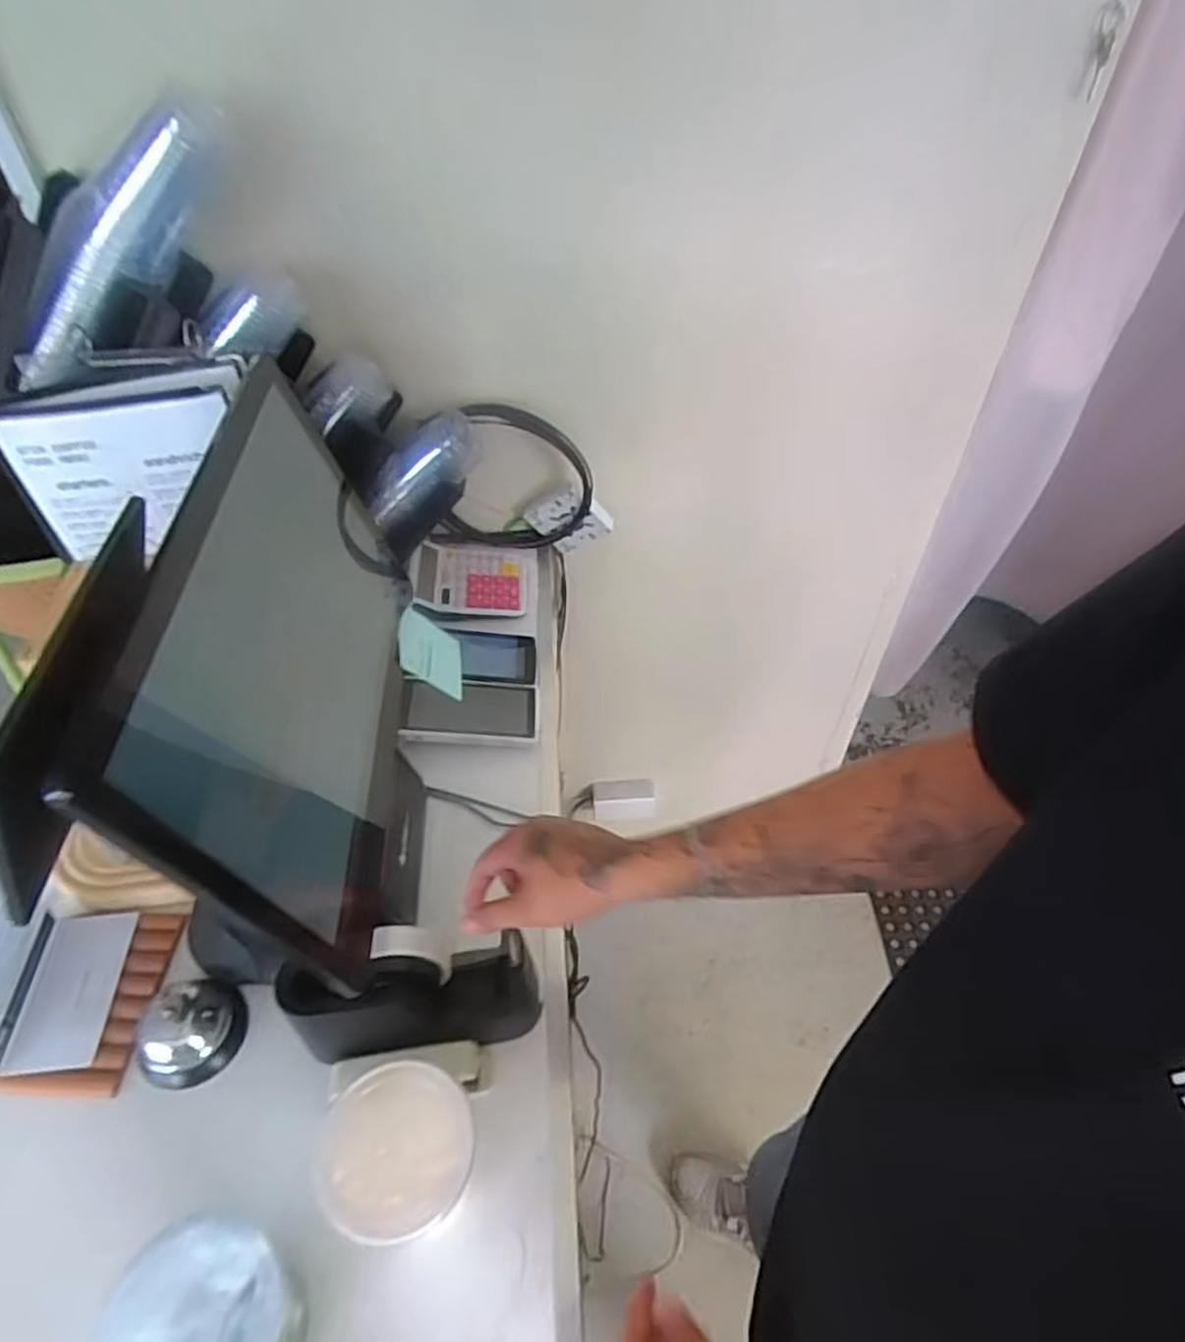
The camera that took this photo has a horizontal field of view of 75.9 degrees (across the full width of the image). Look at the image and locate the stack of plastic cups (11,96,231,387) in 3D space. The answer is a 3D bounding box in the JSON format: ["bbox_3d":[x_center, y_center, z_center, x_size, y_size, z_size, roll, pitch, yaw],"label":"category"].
[{"bbox_3d":[-0.414,-0.369,0.667,0.290,0.073,0.082,-38,45,21],"label":"stack of plastic cups"}]

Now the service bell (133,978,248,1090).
[{"bbox_3d":[-0.323,0.287,0.606,0.076,0.052,0.070,0,47,0],"label":"service bell"}]

